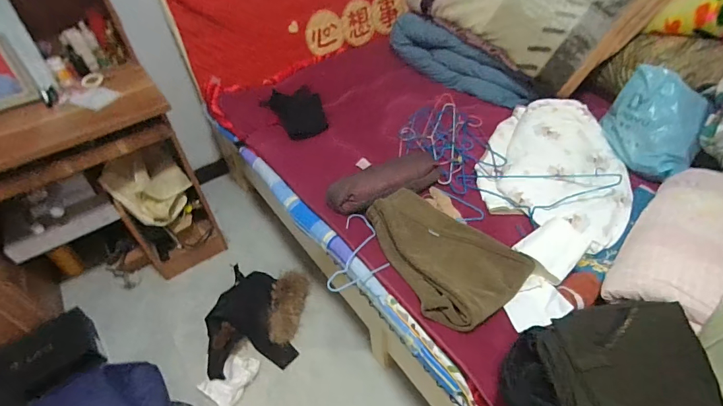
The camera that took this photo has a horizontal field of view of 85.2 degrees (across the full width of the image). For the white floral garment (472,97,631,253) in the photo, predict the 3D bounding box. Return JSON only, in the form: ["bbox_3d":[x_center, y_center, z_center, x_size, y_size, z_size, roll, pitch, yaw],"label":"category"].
[{"bbox_3d":[0.598,-0.126,1.204,0.437,0.110,0.515,22,51,22],"label":"white floral garment"}]

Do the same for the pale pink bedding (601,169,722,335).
[{"bbox_3d":[0.804,0.074,0.950,0.551,0.099,0.238,-33,53,-26],"label":"pale pink bedding"}]

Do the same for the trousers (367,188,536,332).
[{"bbox_3d":[0.202,0.112,1.021,0.306,0.074,0.420,-30,51,-23],"label":"trousers"}]

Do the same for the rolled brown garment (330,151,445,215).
[{"bbox_3d":[0.085,-0.070,1.212,0.387,0.079,0.168,-28,51,-22],"label":"rolled brown garment"}]

